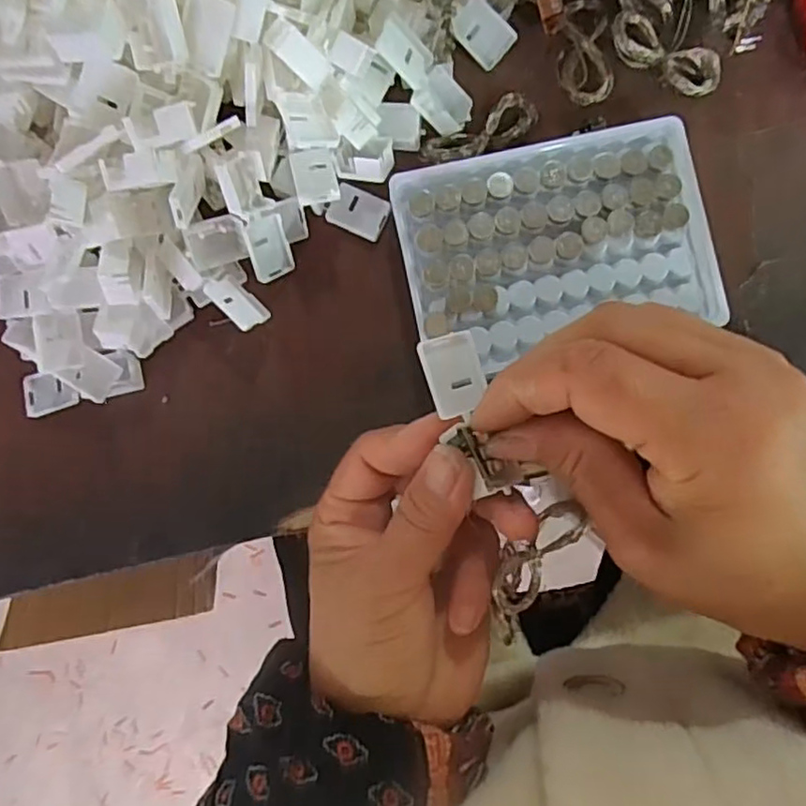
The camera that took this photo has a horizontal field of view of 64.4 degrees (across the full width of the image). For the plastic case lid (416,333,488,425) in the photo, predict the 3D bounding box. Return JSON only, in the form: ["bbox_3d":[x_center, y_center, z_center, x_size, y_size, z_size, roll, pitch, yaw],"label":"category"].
[{"bbox_3d":[0.018,-0.009,0.214,0.019,0.008,0.029,-17,85,1],"label":"plastic case lid"}]

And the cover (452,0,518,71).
[{"bbox_3d":[0.036,-0.169,0.292,0.028,0.004,0.020,43,110,-7],"label":"cover"}]

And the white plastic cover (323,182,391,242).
[{"bbox_3d":[-0.021,-0.090,0.302,0.027,0.004,0.020,26,87,4],"label":"white plastic cover"}]

